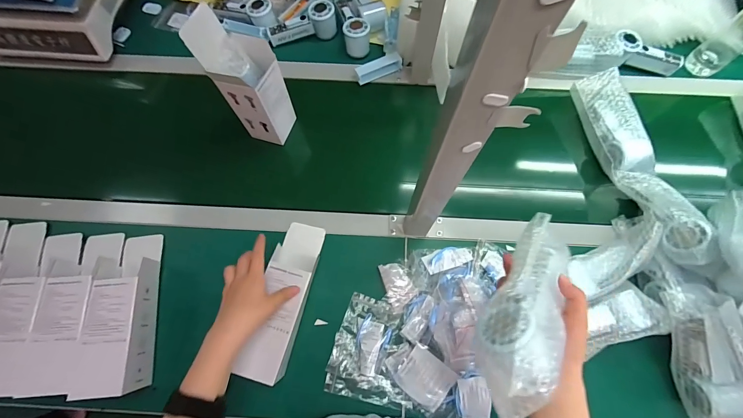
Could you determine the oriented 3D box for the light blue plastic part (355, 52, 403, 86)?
[{"bbox_3d":[0.015,-0.305,0.689,0.101,0.027,0.032,-22,74,-7],"label":"light blue plastic part"}]

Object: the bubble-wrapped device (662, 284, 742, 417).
[{"bbox_3d":[0.486,0.217,0.452,0.067,0.071,0.203,-6,86,-3],"label":"bubble-wrapped device"}]

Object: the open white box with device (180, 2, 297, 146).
[{"bbox_3d":[-0.207,-0.216,0.547,0.089,0.229,0.085,18,73,5],"label":"open white box with device"}]

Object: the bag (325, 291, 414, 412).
[{"bbox_3d":[0.004,0.227,0.518,0.128,0.019,0.151,11,72,3],"label":"bag"}]

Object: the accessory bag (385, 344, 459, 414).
[{"bbox_3d":[0.076,0.258,0.498,0.095,0.026,0.071,38,76,11],"label":"accessory bag"}]

